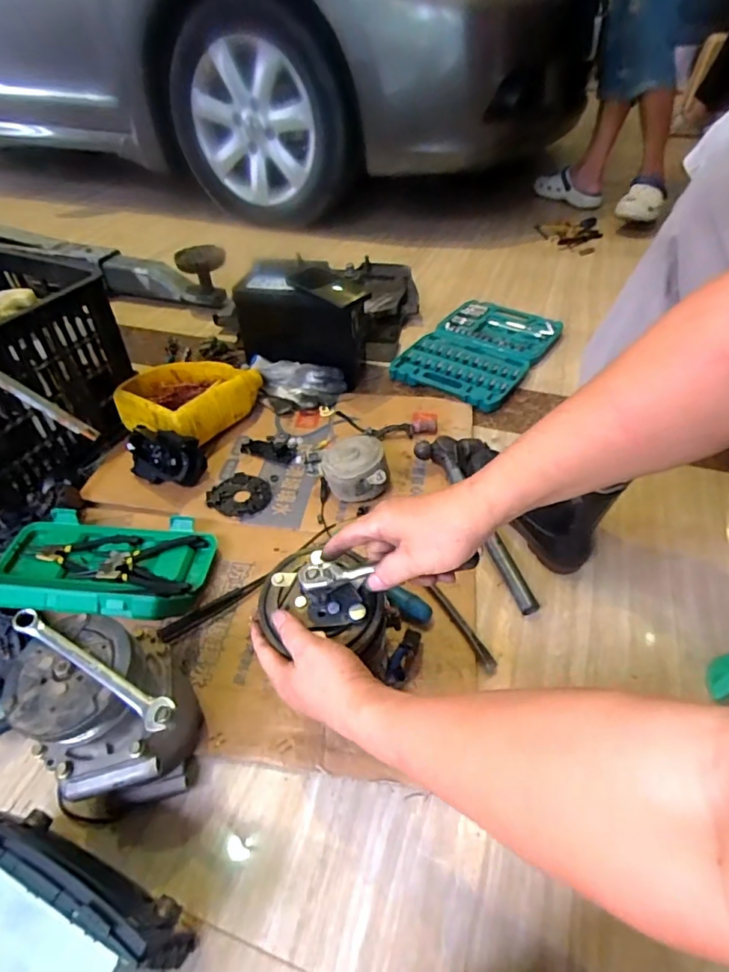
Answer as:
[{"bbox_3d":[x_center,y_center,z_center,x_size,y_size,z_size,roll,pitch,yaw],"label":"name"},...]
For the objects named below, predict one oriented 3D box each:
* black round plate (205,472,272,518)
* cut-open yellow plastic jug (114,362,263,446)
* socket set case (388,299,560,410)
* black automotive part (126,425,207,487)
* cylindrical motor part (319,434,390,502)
[{"bbox_3d":[-0.202,0.012,0.837,0.098,0.010,0.084,-11,45,-9],"label":"black round plate"},{"bbox_3d":[-0.313,-0.162,0.958,0.169,0.097,0.215,24,50,24],"label":"cut-open yellow plastic jug"},{"bbox_3d":[0.266,-0.316,1.194,0.259,0.029,0.418,25,50,24],"label":"socket set case"},{"bbox_3d":[-0.318,-0.046,0.845,0.111,0.078,0.080,20,48,20],"label":"black automotive part"},{"bbox_3d":[-0.015,-0.025,0.834,0.101,0.078,0.099,-1,44,1],"label":"cylindrical motor part"}]

